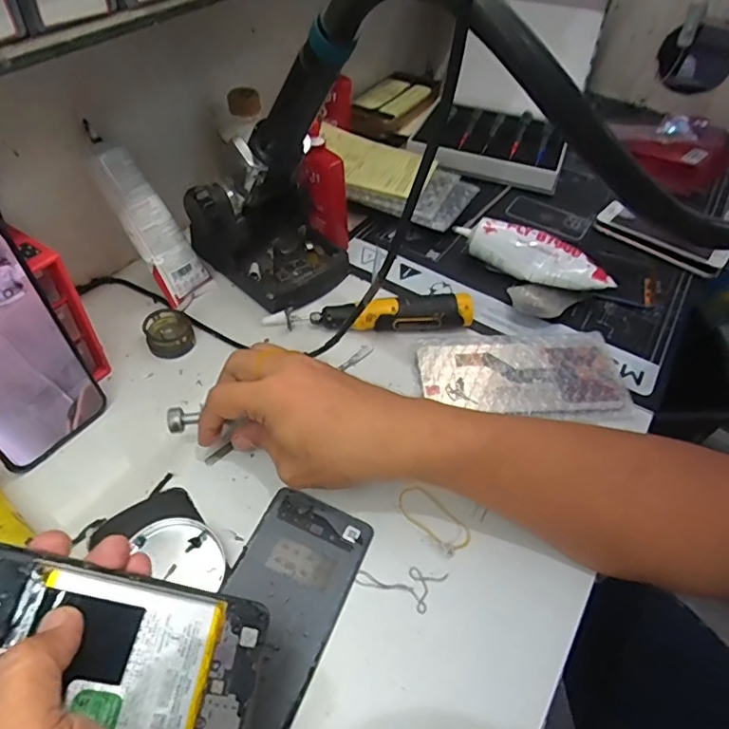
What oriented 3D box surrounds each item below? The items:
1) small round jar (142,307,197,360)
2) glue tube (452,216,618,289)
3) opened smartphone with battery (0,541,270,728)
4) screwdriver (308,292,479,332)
[{"bbox_3d":[-0.167,-0.026,0.459,0.038,0.018,0.043,-14,51,-16],"label":"small round jar"},{"bbox_3d":[0.165,-0.107,0.528,0.151,0.037,0.031,23,51,14],"label":"glue tube"},{"bbox_3d":[-0.121,0.124,0.231,0.155,0.004,0.072,24,51,-20],"label":"opened smartphone with battery"},{"bbox_3d":[0.027,-0.043,0.480,0.142,0.026,0.029,-5,50,-10],"label":"screwdriver"}]

